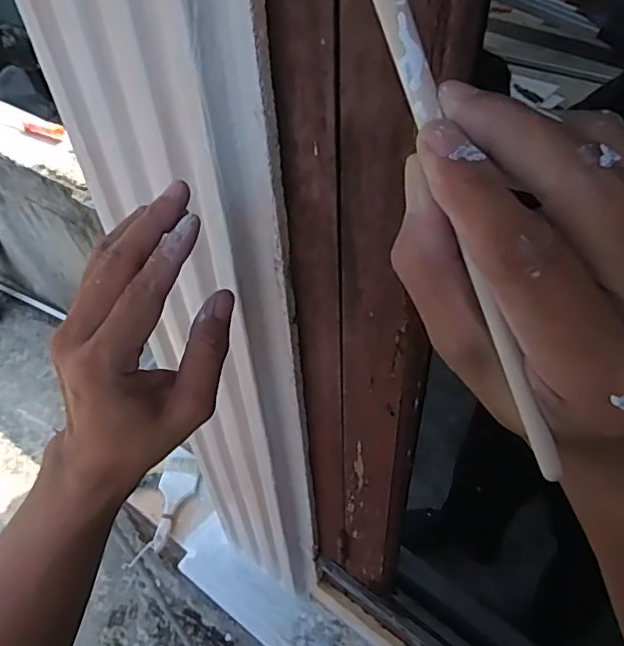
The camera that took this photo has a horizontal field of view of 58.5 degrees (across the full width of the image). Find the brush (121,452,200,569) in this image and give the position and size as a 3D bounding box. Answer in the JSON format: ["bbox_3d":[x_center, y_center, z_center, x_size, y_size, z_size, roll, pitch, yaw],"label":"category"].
[{"bbox_3d":[-0.284,0.364,1.105,0.078,0.027,0.237,6,47,10],"label":"brush"}]

